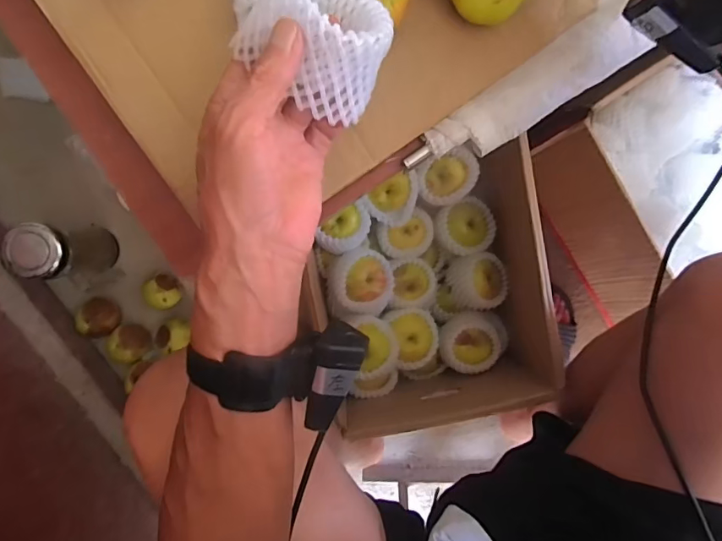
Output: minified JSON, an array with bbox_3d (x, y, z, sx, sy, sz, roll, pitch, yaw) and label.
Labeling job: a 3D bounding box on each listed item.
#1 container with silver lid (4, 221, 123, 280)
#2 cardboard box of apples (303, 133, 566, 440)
[{"bbox_3d":[-0.418,-0.027,0.681,0.062,0.169,0.068,0,93,-3],"label":"container with silver lid"},{"bbox_3d":[0.081,0.019,0.623,0.270,0.141,0.287,-12,93,-2],"label":"cardboard box of apples"}]

